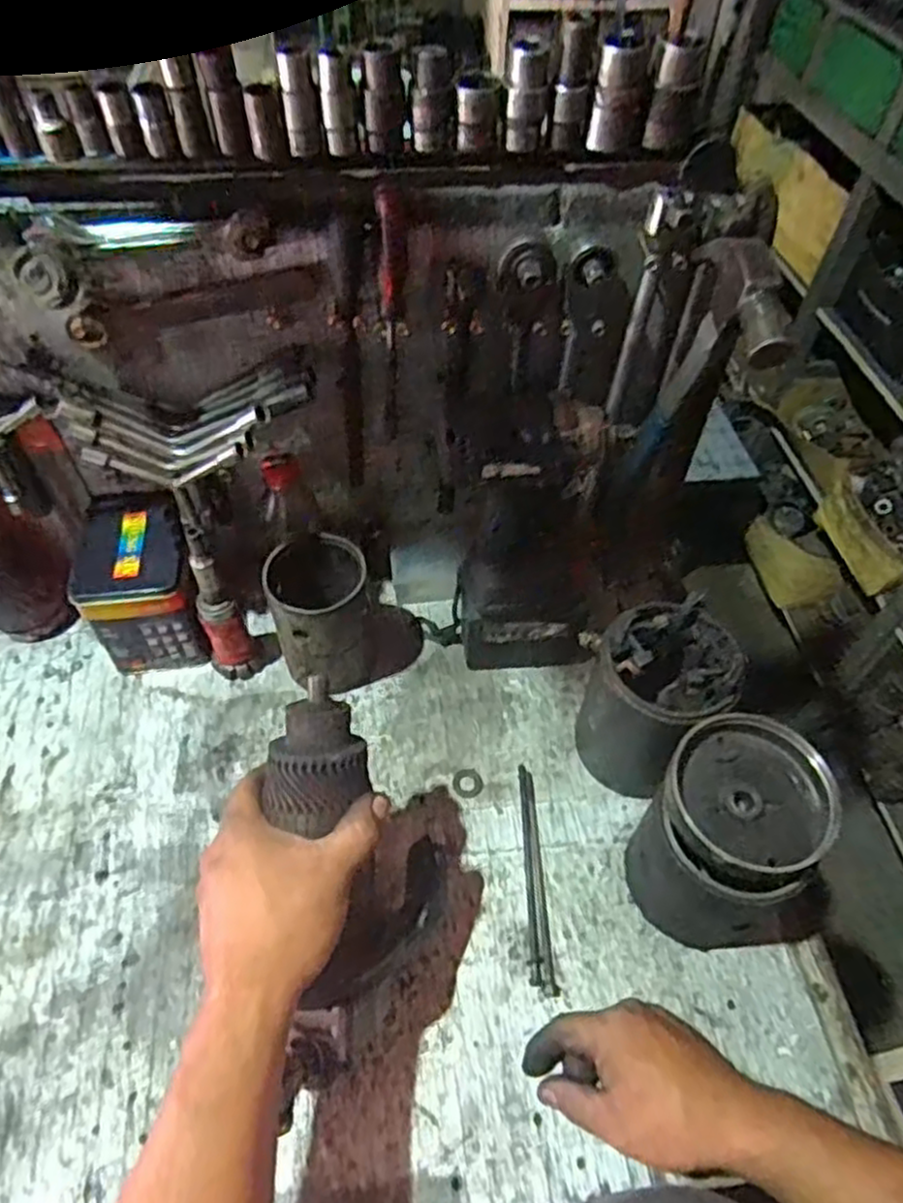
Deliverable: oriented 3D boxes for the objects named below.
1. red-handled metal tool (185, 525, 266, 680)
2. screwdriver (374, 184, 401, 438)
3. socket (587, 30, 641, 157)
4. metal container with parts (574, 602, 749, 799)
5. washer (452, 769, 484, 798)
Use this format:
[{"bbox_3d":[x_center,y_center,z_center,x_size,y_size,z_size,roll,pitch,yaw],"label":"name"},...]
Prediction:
[{"bbox_3d":[-0.209,0.007,0.668,0.047,0.181,0.042,-22,55,-16],"label":"red-handled metal tool"},{"bbox_3d":[-0.047,-0.218,0.585,0.015,0.197,0.022,11,52,7],"label":"screwdriver"},{"bbox_3d":[0.109,-0.337,0.491,0.030,0.064,0.029,8,52,4],"label":"socket"},{"bbox_3d":[0.172,0.085,0.629,0.105,0.161,0.100,0,51,0],"label":"metal container with parts"},{"bbox_3d":[0.015,0.162,0.661,0.027,0.004,0.026,0,51,0],"label":"washer"}]

